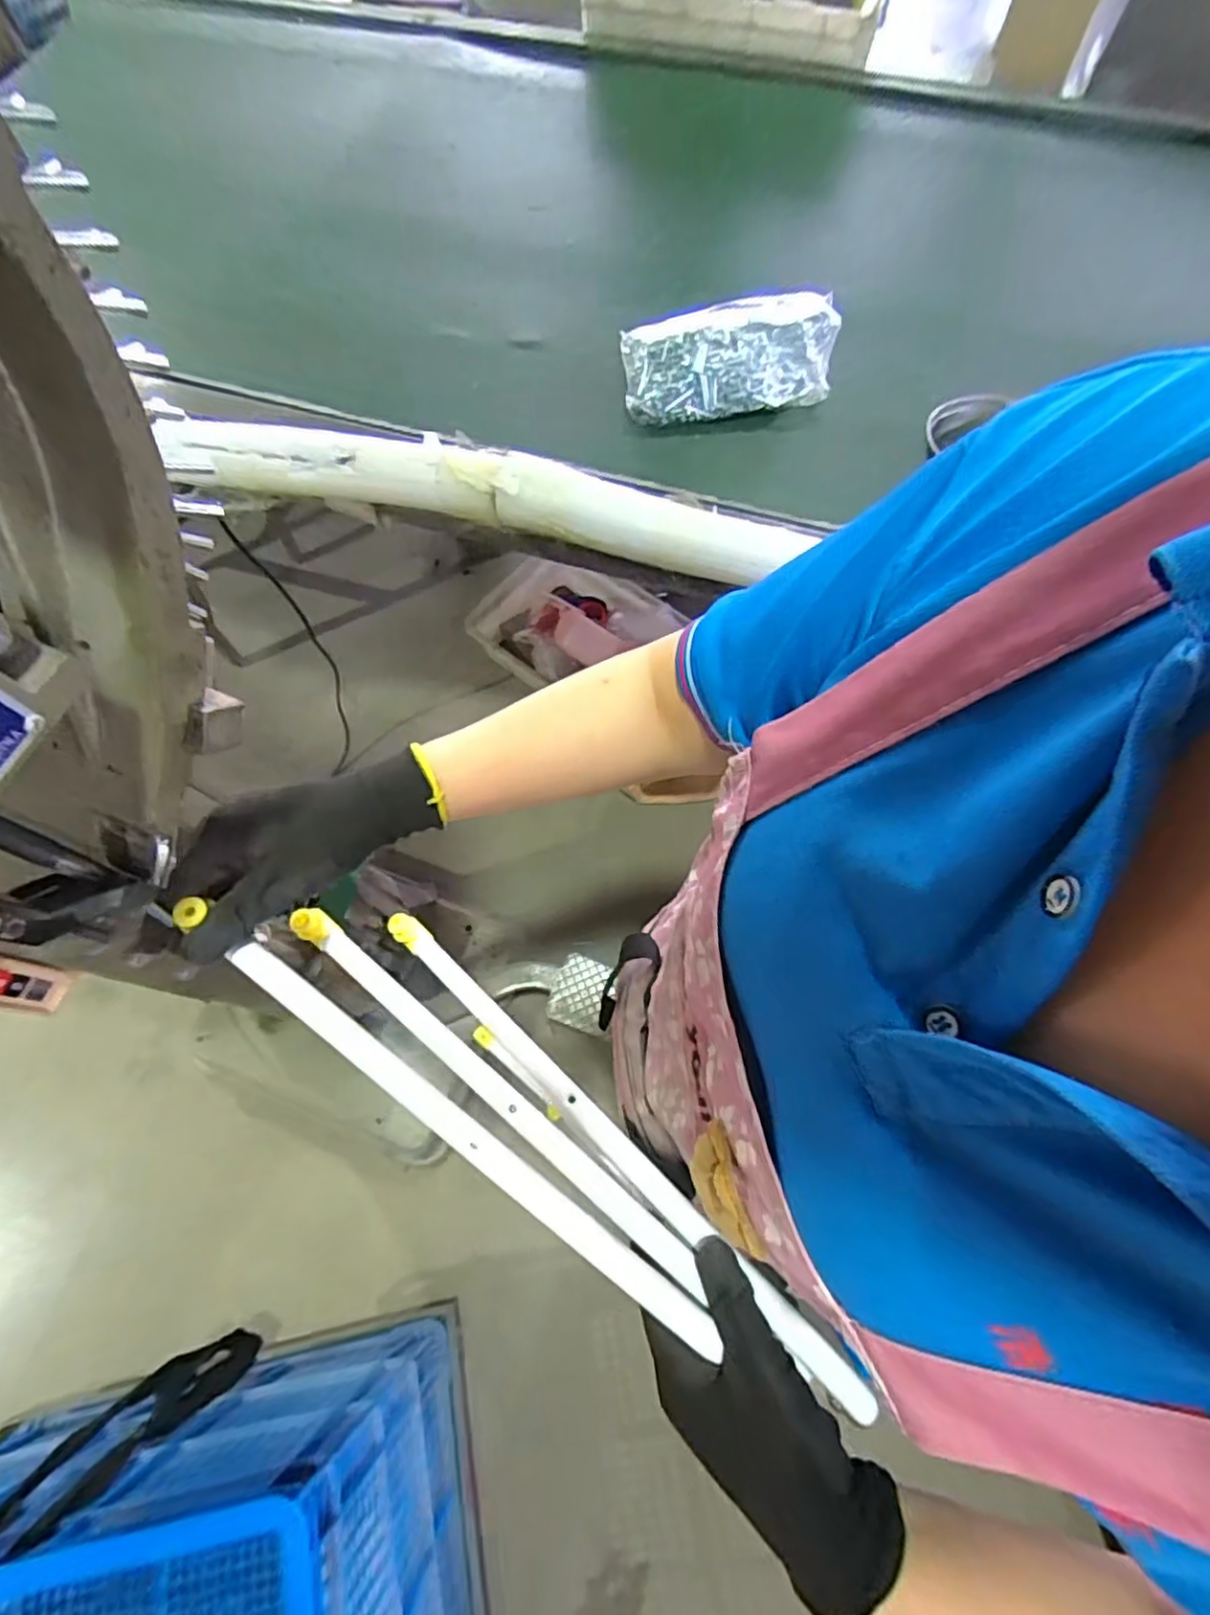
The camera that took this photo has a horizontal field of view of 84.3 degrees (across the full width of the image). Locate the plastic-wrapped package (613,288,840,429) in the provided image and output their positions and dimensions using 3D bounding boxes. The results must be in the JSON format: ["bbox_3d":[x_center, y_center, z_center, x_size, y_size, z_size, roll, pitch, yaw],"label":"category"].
[{"bbox_3d":[0.160,-0.579,0.862,0.272,0.076,0.137,-8,66,-3],"label":"plastic-wrapped package"}]

